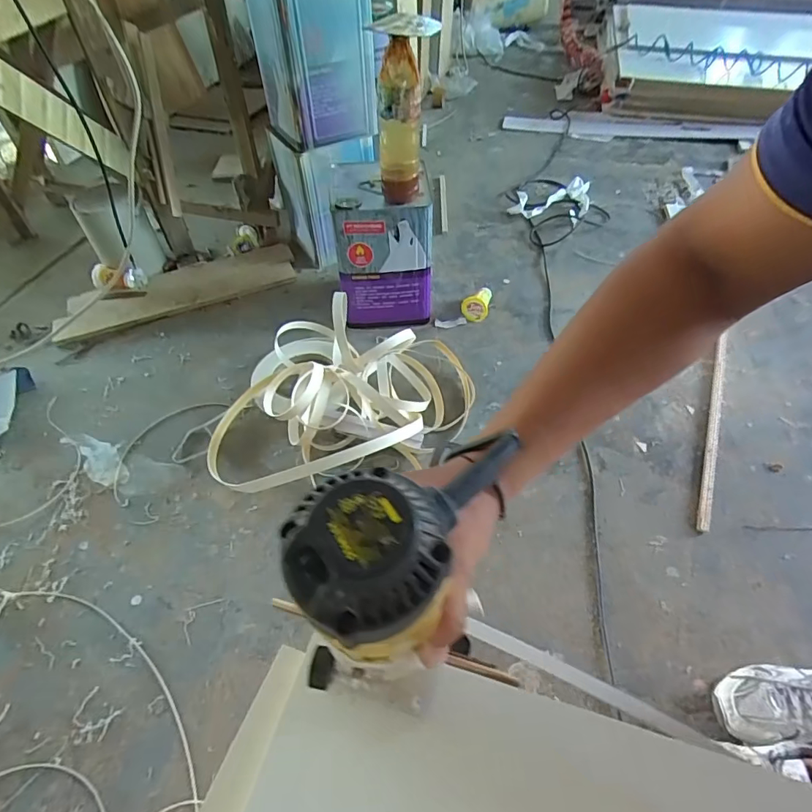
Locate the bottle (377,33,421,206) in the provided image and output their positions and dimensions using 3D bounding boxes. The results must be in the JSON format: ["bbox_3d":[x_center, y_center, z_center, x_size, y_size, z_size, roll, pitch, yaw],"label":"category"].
[{"bbox_3d":[-0.013,-0.575,1.013,0.082,0.301,0.085,-1,51,0],"label":"bottle"}]

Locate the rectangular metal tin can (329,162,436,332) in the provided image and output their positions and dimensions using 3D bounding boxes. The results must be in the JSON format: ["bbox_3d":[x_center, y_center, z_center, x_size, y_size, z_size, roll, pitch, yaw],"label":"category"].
[{"bbox_3d":[-0.057,-0.409,1.296,0.239,0.347,0.226,-5,51,-4],"label":"rectangular metal tin can"}]

